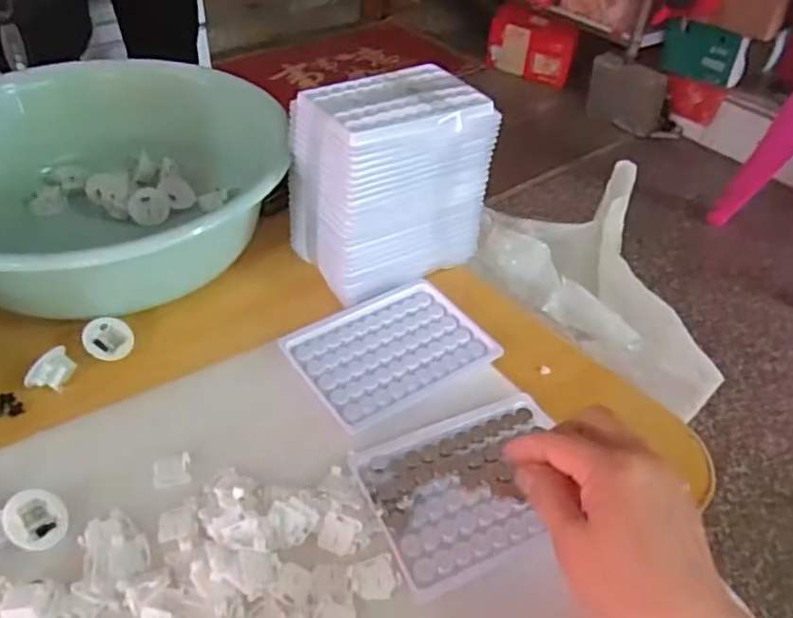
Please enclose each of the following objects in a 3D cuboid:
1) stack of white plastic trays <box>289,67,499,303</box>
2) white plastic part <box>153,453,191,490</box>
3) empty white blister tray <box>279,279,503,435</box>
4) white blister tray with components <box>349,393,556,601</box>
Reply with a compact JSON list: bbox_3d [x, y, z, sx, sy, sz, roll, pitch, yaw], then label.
[{"bbox_3d":[-0.005,-0.102,0.524,0.131,0.132,0.099,-22,49,-25],"label":"stack of white plastic trays"},{"bbox_3d":[-0.132,0.095,0.391,0.020,0.005,0.019,-9,44,-13],"label":"white plastic part"},{"bbox_3d":[-0.005,0.026,0.472,0.127,0.011,0.100,-24,50,-26],"label":"empty white blister tray"},{"bbox_3d":[0.046,0.101,0.396,0.127,0.009,0.095,-16,47,-23],"label":"white blister tray with components"}]

